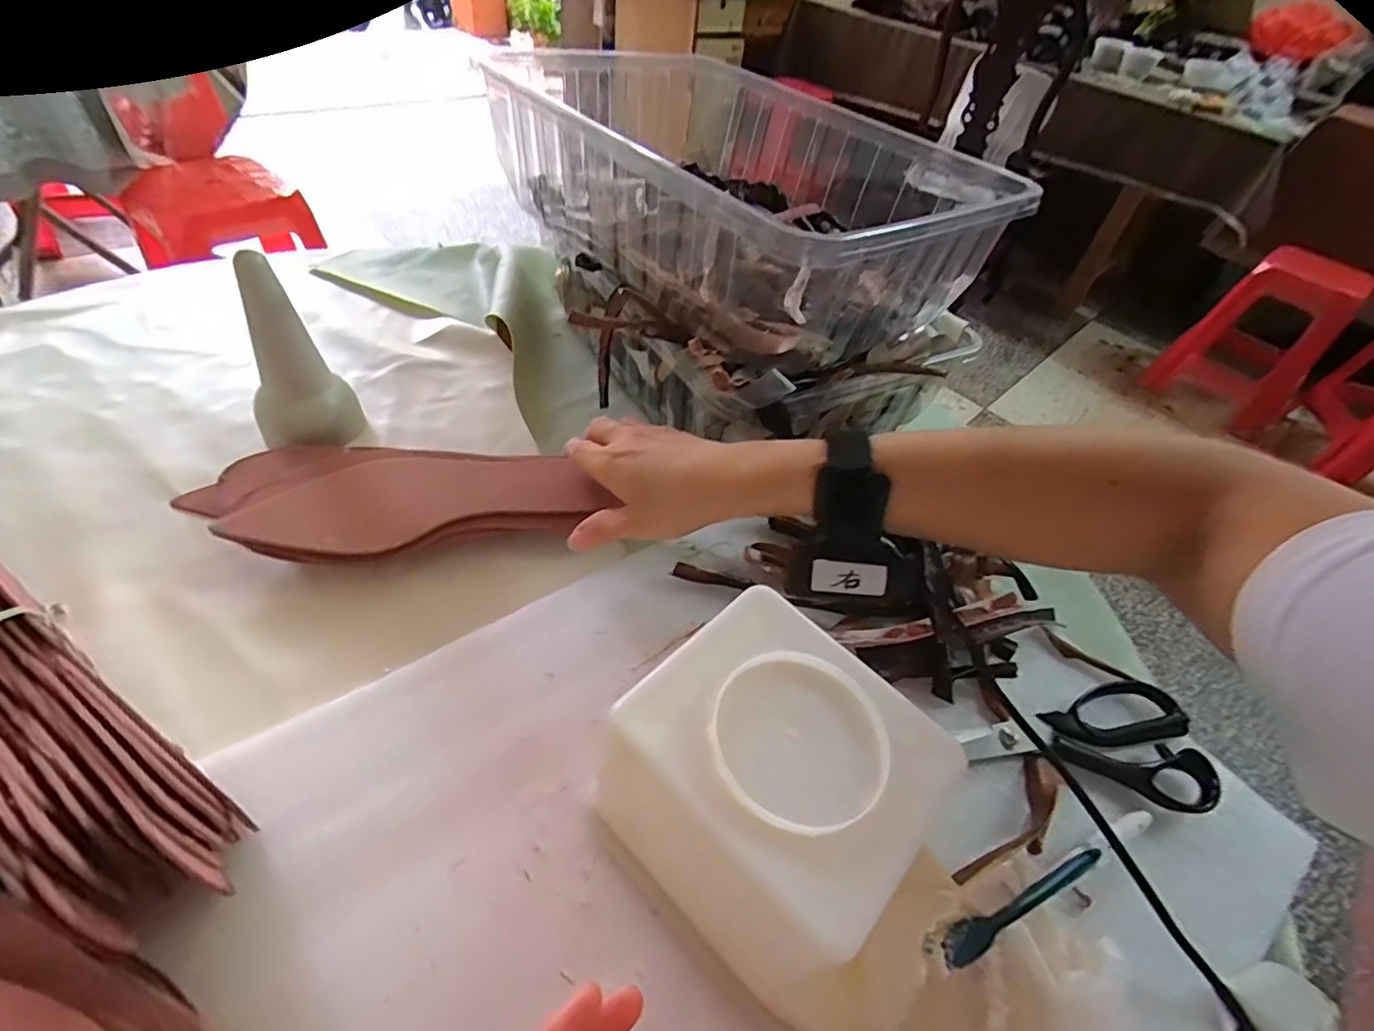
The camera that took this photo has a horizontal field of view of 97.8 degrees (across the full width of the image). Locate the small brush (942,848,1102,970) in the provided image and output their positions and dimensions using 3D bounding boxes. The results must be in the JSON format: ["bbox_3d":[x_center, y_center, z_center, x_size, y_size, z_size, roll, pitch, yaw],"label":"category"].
[{"bbox_3d":[0.154,0.169,0.267,0.124,0.010,0.012,-3,43,-32],"label":"small brush"}]

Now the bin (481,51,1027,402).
[{"bbox_3d":[0.032,-0.262,0.489,0.257,0.112,0.374,-23,56,-28],"label":"bin"}]

